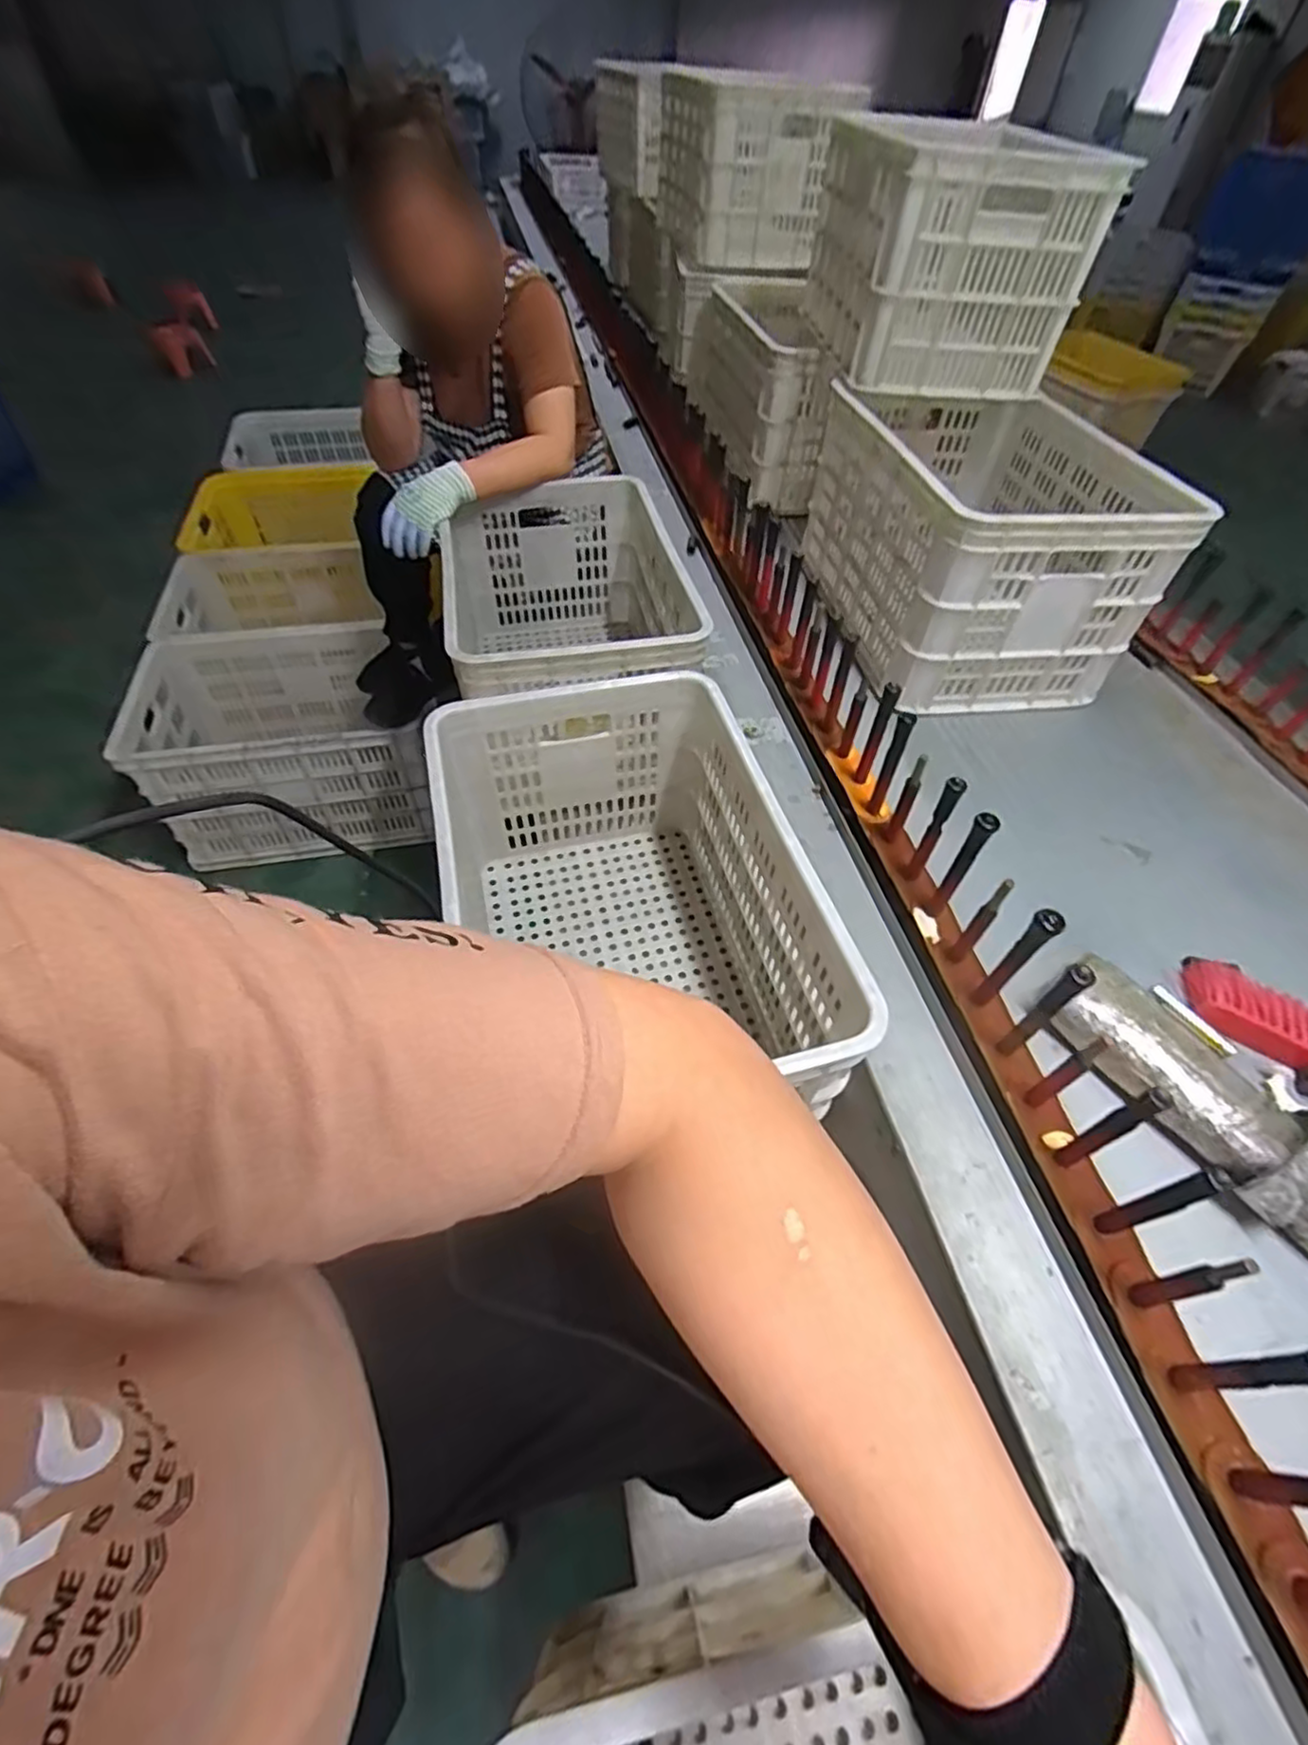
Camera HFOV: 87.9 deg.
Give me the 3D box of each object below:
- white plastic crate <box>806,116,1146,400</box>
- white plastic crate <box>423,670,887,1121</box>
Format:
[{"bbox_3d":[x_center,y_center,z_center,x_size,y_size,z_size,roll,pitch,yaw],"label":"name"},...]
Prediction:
[{"bbox_3d":[0.442,-0.963,1.077,0.307,0.253,0.394,1,50,-4],"label":"white plastic crate"},{"bbox_3d":[-0.044,0.053,0.794,0.353,0.302,0.531,-9,52,-12],"label":"white plastic crate"}]

